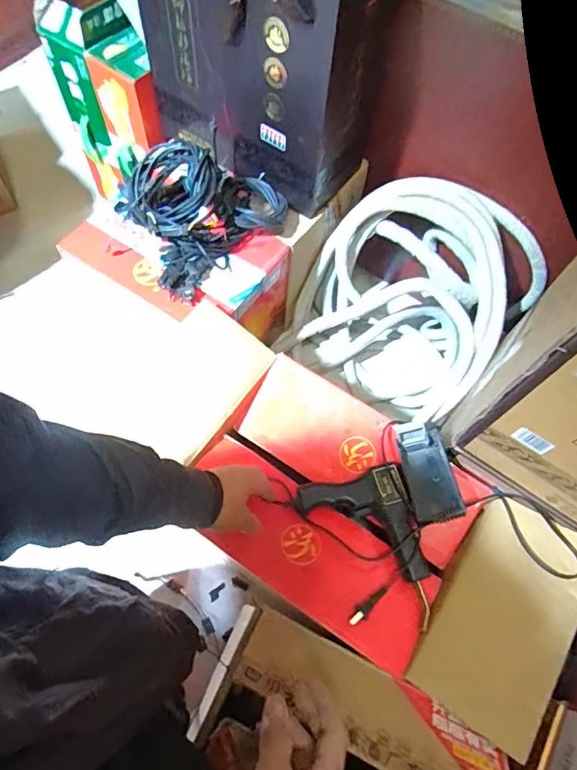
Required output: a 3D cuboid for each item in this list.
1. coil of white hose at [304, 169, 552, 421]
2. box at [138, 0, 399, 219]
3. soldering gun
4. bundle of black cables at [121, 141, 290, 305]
[{"bbox_3d":[0.239,-0.173,0.982,0.358,0.359,0.294,35,68,12],"label":"coil of white hose"},{"bbox_3d":[-0.046,-0.540,0.795,0.373,0.353,0.177,36,68,13],"label":"box"},{"bbox_3d":[0.105,0.220,0.654,0.148,0.041,0.197,-11,66,-8],"label":"soldering gun"},{"bbox_3d":[-0.153,-0.314,0.815,0.272,0.121,0.217,-41,73,-20],"label":"bundle of black cables"}]

